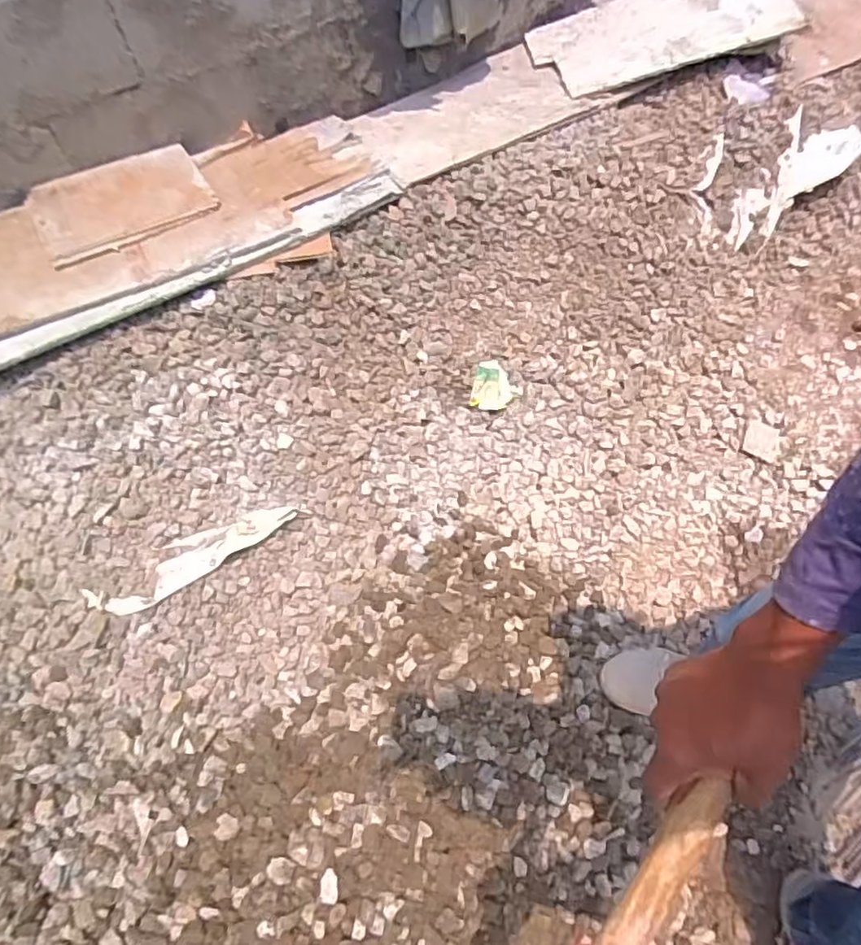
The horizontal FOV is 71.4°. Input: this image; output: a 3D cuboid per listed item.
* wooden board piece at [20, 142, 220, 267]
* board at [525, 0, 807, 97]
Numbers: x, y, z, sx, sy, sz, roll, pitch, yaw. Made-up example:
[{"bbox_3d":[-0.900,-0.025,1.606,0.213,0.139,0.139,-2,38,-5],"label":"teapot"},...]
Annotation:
[{"bbox_3d":[-0.640,-0.565,1.237,0.338,0.012,0.247,-28,68,-15],"label":"wooden board piece"},{"bbox_3d":[0.588,-1.134,1.508,0.603,0.048,0.452,-29,65,2],"label":"board"}]

